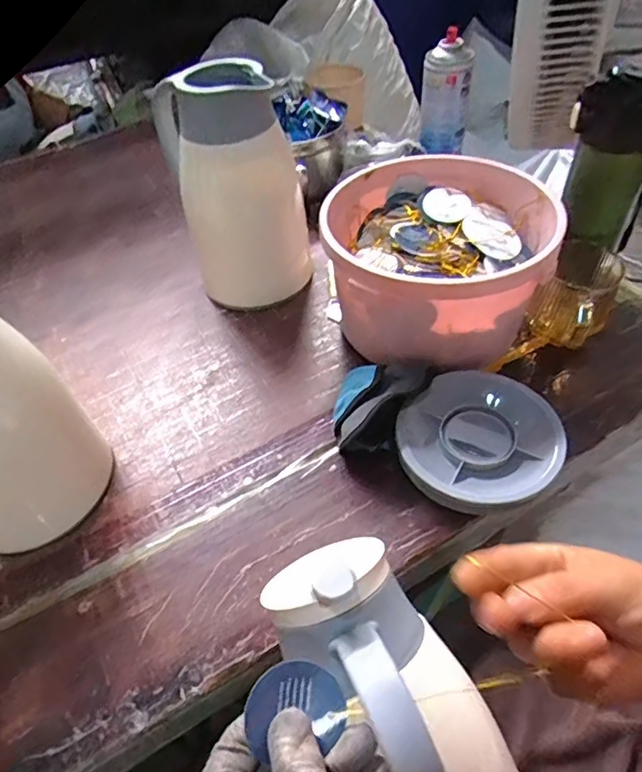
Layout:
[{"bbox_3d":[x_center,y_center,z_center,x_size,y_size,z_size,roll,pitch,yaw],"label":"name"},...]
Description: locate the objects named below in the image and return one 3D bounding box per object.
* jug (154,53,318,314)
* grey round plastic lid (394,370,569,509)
[{"bbox_3d":[-0.094,-0.226,0.614,0.135,0.239,0.143,-17,49,-9],"label":"jug"},{"bbox_3d":[0.138,0.041,0.464,0.129,0.022,0.135,-3,48,3],"label":"grey round plastic lid"}]

